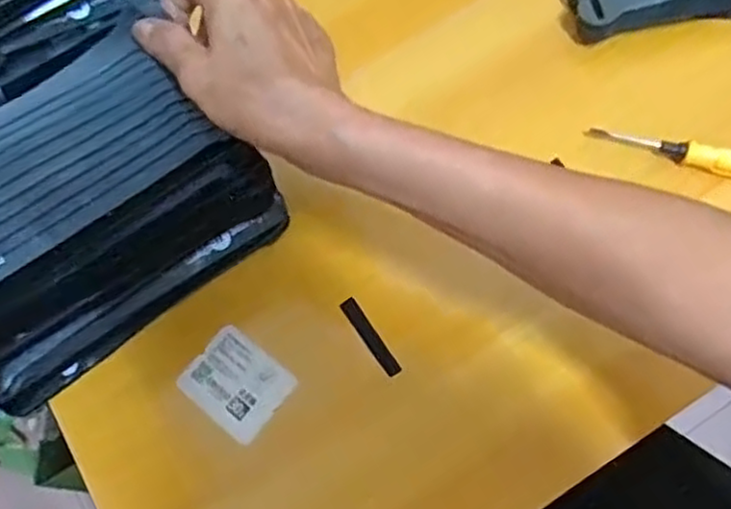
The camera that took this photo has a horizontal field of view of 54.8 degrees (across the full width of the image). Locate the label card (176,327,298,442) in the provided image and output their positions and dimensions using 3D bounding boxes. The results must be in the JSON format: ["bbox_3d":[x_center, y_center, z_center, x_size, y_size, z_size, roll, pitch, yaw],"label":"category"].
[{"bbox_3d":[-0.077,0.076,0.422,0.059,0.004,0.048,38,73,16],"label":"label card"}]

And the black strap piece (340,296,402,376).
[{"bbox_3d":[0.003,0.050,0.428,0.010,0.004,0.053,-34,79,-9],"label":"black strap piece"}]

